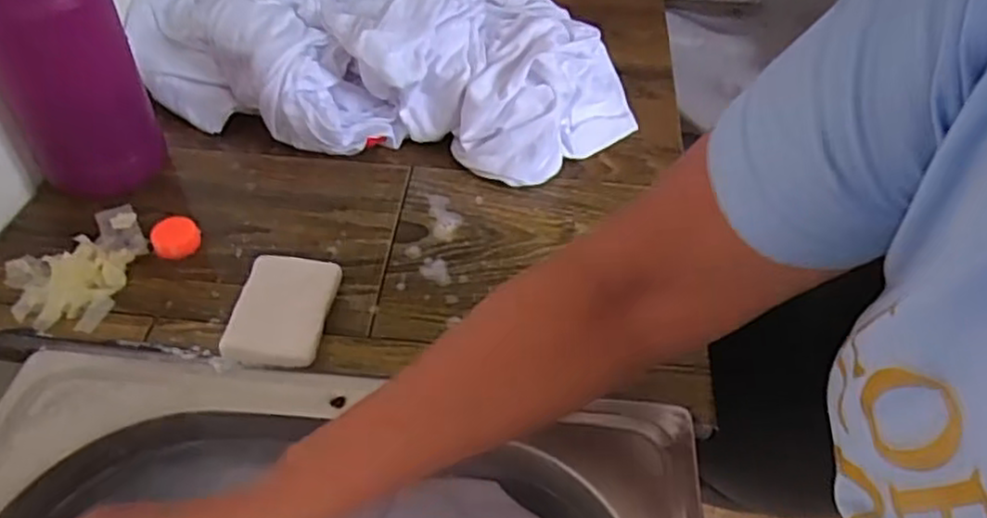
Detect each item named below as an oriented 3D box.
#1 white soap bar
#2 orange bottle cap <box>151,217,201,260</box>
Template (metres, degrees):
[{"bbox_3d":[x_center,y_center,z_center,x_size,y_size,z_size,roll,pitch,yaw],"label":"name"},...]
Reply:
[{"bbox_3d":[-0.133,0.032,0.455,0.055,0.019,0.080,6,45,5],"label":"white soap bar"},{"bbox_3d":[-0.224,-0.015,0.499,0.032,0.016,0.026,-20,49,-20],"label":"orange bottle cap"}]

